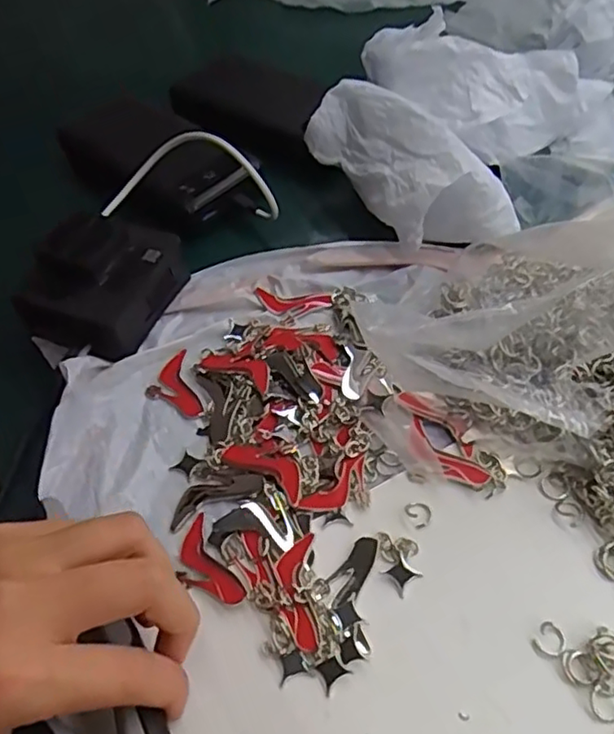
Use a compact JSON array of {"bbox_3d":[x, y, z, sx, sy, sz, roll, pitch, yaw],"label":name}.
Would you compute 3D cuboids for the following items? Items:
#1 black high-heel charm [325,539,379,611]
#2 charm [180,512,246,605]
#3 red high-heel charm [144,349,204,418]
[{"bbox_3d":[0.020,0.087,0.270,0.014,0.004,0.033,33,62,26],"label":"black high-heel charm"},{"bbox_3d":[-0.045,0.087,0.279,0.017,0.005,0.046,-29,56,-16],"label":"charm"},{"bbox_3d":[-0.073,0.012,0.342,0.026,0.004,0.046,-18,53,-8],"label":"red high-heel charm"}]

